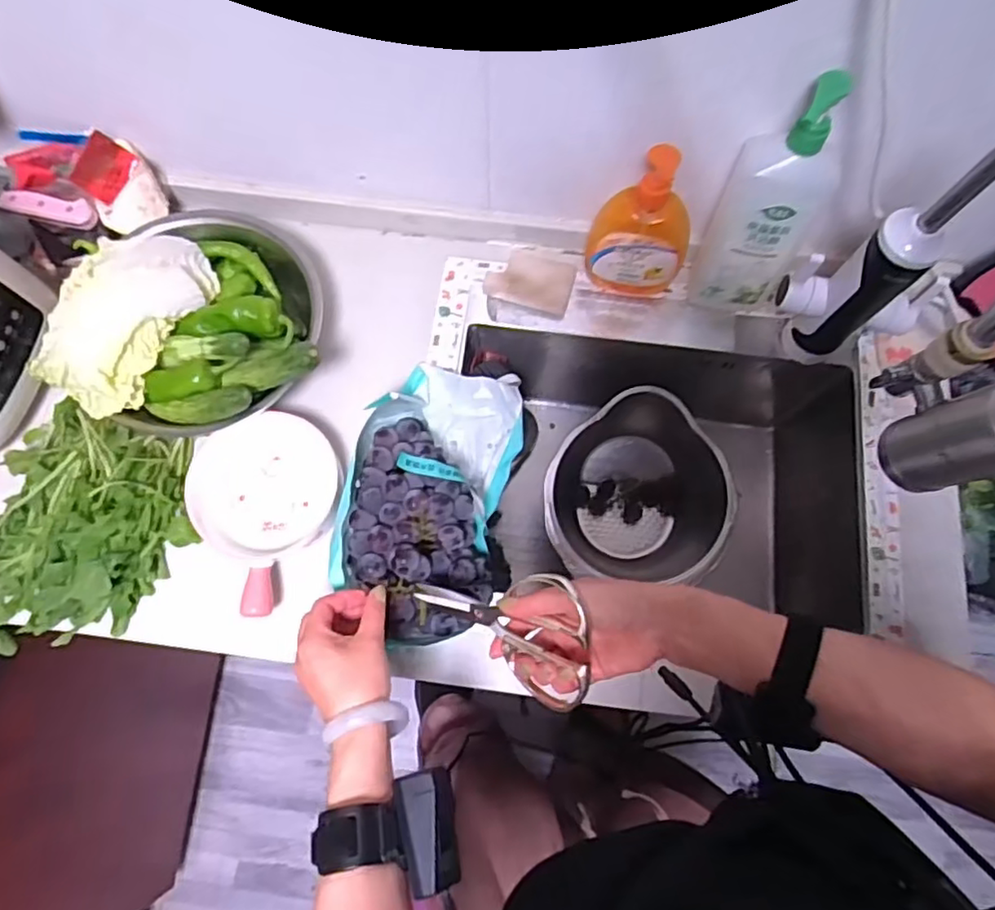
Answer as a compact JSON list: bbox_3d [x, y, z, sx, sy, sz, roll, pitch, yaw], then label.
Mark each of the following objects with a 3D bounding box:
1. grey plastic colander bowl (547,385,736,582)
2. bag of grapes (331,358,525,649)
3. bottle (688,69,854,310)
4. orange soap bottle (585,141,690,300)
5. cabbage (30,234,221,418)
[{"bbox_3d":[0.174,0.048,0.820,0.218,0.151,0.215,0,70,-1],"label":"grey plastic colander bowl"},{"bbox_3d":[-0.066,0.032,0.626,0.156,0.088,0.282,10,70,2],"label":"bag of grapes"},{"bbox_3d":[0.268,-0.238,0.627,0.098,0.271,0.059,33,72,10],"label":"bottle"},{"bbox_3d":[0.159,-0.244,0.681,0.112,0.185,0.049,7,70,1],"label":"orange soap bottle"},{"bbox_3d":[-0.374,-0.147,0.633,0.119,0.057,0.206,18,70,5],"label":"cabbage"}]

